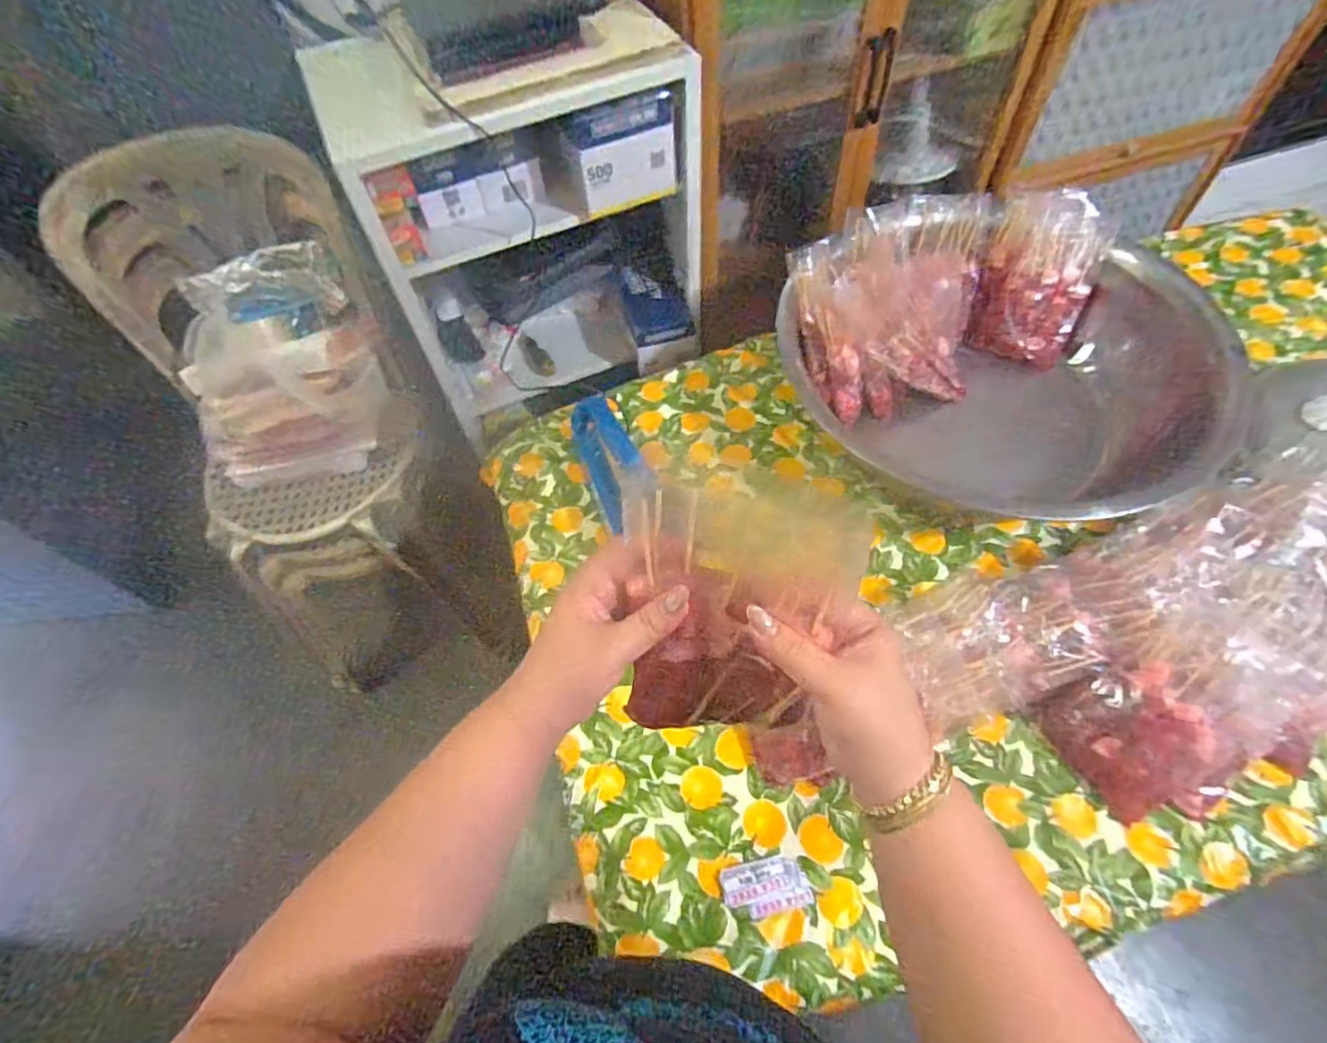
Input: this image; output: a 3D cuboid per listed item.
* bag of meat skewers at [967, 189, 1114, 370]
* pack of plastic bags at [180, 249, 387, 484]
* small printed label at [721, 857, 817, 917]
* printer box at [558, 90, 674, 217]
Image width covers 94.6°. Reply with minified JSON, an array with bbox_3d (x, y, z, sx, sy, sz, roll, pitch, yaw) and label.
[{"bbox_3d":[0.590,-0.383,0.972,0.164,0.251,0.057,13,23,9],"label":"bag of meat skewers"},{"bbox_3d":[-0.654,-0.258,1.050,0.307,0.241,0.267,-22,60,-10],"label":"pack of plastic bags"},{"bbox_3d":[0.107,0.384,0.643,0.089,0.008,0.049,-11,59,-4],"label":"small printed label"},{"bbox_3d":[-0.071,-0.556,0.909,0.173,0.137,0.084,-28,61,-13],"label":"printer box"}]

